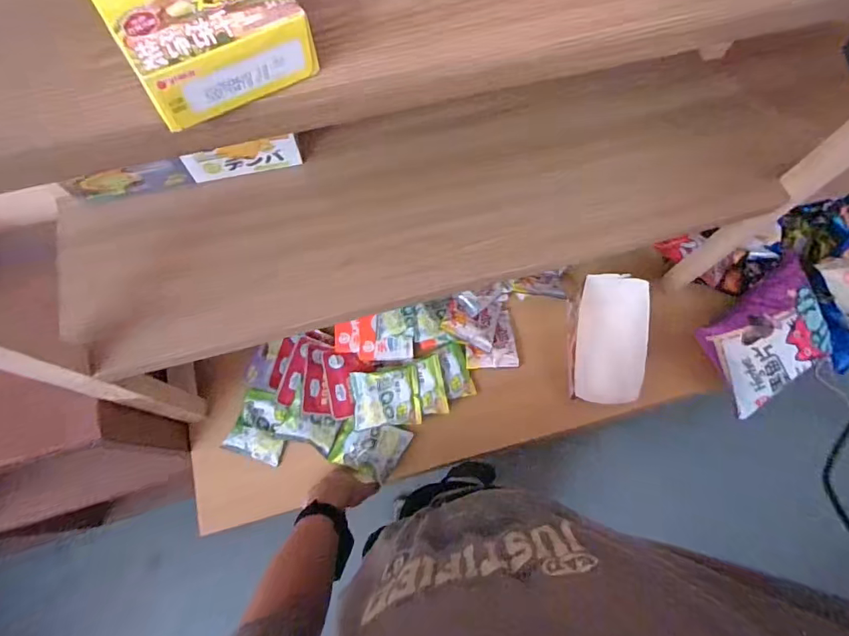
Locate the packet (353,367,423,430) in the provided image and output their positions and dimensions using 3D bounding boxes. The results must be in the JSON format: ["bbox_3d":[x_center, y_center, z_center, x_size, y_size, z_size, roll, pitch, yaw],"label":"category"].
[{"bbox_3d":[-0.069,0.145,0.850,0.119,0.027,0.099,-5,70,-4],"label":"packet"}]

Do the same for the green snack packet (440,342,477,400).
[{"bbox_3d":[0.058,0.099,0.880,0.053,0.015,0.100,-14,70,-7],"label":"green snack packet"}]

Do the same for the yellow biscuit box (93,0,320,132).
[{"bbox_3d":[-0.129,-0.175,0.254,0.084,0.035,0.130,-31,73,-13],"label":"yellow biscuit box"}]

